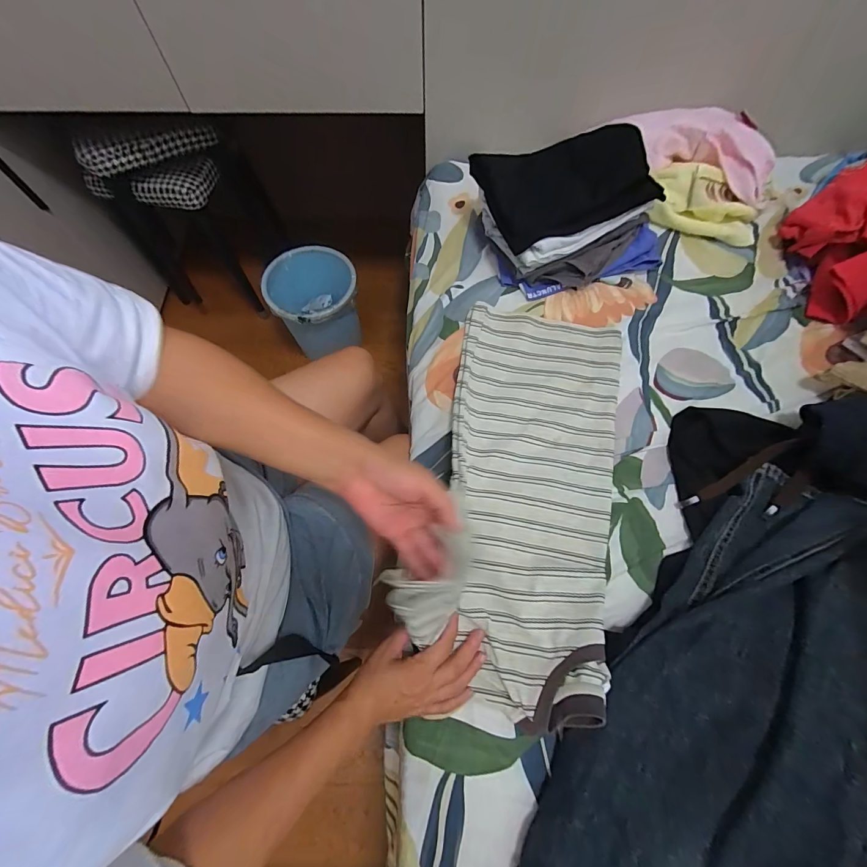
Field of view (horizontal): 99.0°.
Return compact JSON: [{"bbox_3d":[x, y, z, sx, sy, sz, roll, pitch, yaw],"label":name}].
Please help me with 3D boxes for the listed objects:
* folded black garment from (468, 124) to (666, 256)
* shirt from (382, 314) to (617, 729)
[{"bbox_3d":[0.199,-0.396,0.572,0.241,0.051,0.183,-17,68,-8],"label":"folded black garment"},{"bbox_3d":[0.117,0.040,0.451,0.238,0.159,0.510,10,65,4],"label":"shirt"}]

